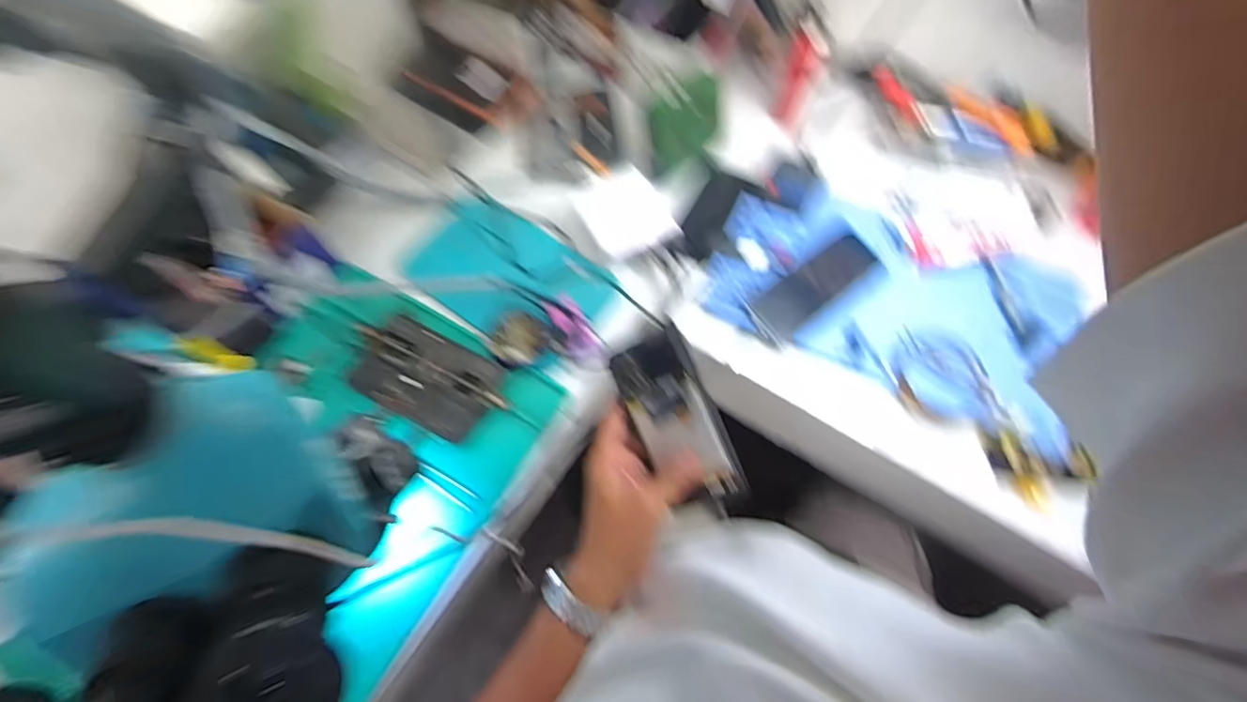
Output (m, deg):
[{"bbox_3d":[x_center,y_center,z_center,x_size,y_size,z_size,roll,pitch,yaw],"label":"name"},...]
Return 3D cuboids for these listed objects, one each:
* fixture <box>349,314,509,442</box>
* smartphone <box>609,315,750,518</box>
[{"bbox_3d":[-0.195,0.024,0.525,0.152,0.018,0.088,26,68,10],"label":"fixture"},{"bbox_3d":[0.047,0.064,0.451,0.072,0.006,0.159,-24,88,16],"label":"smartphone"}]

